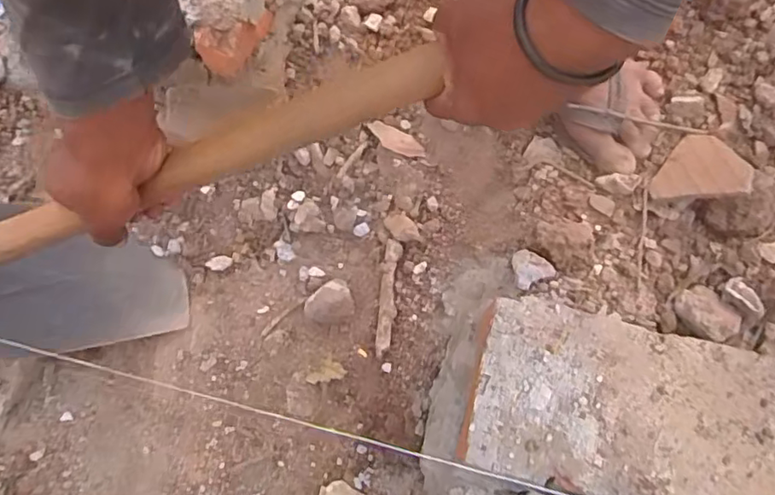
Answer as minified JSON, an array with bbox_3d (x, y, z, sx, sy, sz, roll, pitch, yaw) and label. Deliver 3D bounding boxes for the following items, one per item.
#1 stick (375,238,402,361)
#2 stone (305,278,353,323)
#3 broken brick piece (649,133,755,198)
[{"bbox_3d":[0.001,0.059,0.702,0.020,0.022,0.136,5,69,0],"label":"stick"},{"bbox_3d":[-0.070,0.070,0.715,0.058,0.026,0.043,-35,74,-14],"label":"stone"},{"bbox_3d":[0.322,-0.084,0.593,0.088,0.008,0.079,8,60,38],"label":"broken brick piece"}]

